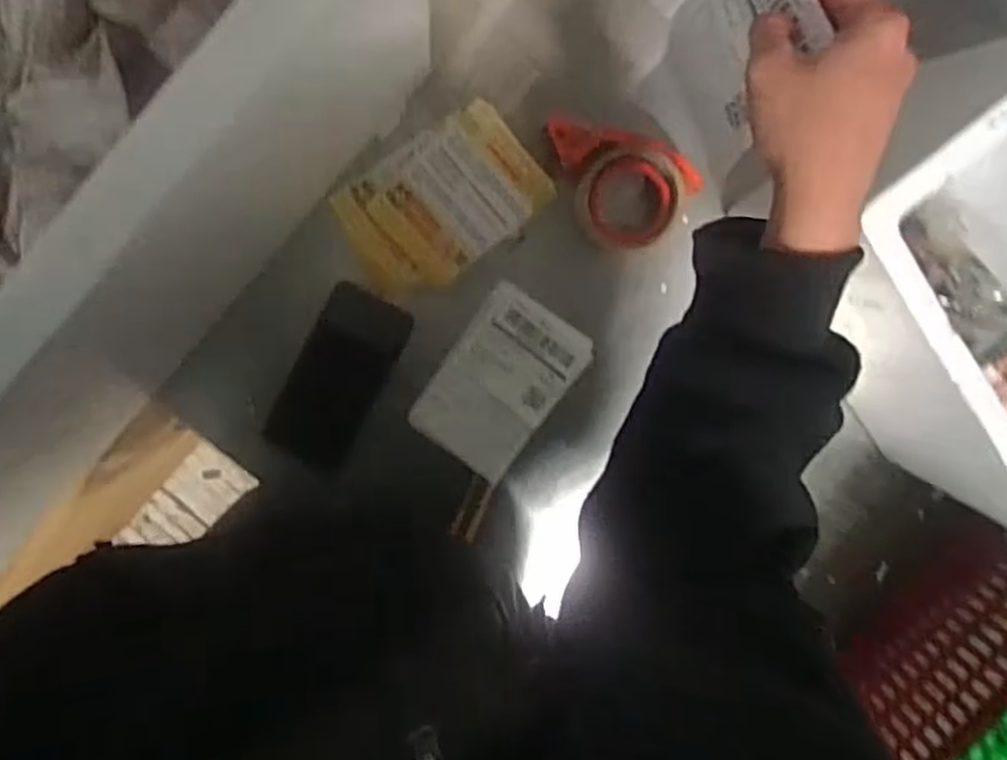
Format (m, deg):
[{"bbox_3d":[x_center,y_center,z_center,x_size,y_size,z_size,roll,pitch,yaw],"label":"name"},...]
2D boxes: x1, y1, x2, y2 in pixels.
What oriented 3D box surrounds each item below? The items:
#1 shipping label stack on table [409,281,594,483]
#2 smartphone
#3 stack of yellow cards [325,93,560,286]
[{"bbox_3d":[-0.003,0.002,0.707,0.104,0.011,0.161,35,94,-6],"label":"shipping label stack on table"},{"bbox_3d":[-0.149,-0.002,0.693,0.080,0.013,0.159,27,95,-5],"label":"smartphone"},{"bbox_3d":[-0.056,-0.159,0.684,0.173,0.009,0.120,-39,97,2],"label":"stack of yellow cards"}]

